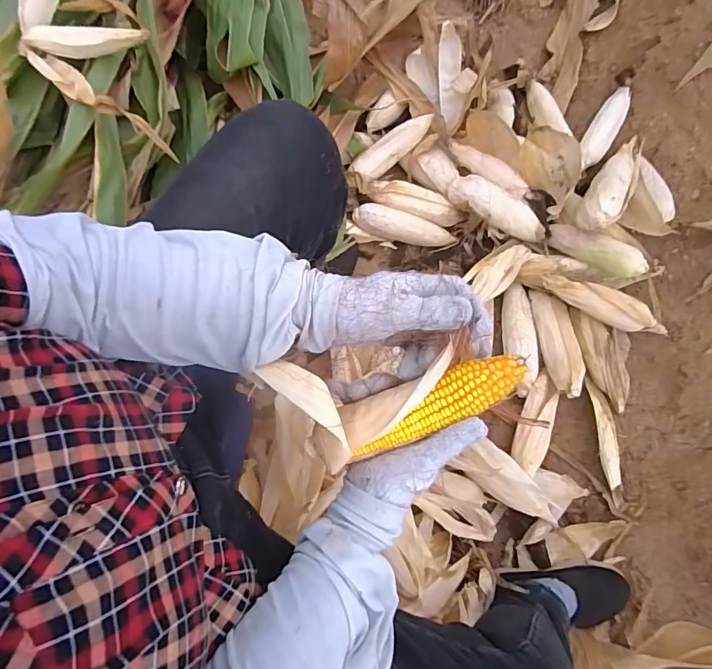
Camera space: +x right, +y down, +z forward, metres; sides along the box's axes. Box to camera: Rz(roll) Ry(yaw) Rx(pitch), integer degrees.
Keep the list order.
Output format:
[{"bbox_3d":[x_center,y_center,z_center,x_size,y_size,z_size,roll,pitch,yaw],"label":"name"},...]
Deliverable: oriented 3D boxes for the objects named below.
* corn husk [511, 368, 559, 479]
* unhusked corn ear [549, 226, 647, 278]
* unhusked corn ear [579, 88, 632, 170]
[{"bbox_3d":[0.327,0.158,0.816,0.064,0.036,0.193,29,58,4],"label":"corn husk"},{"bbox_3d":[0.427,-0.154,0.816,0.046,0.052,0.185,-44,50,-9],"label":"unhusked corn ear"},{"bbox_3d":[0.493,-0.408,0.897,0.054,0.040,0.186,32,79,5],"label":"unhusked corn ear"}]

